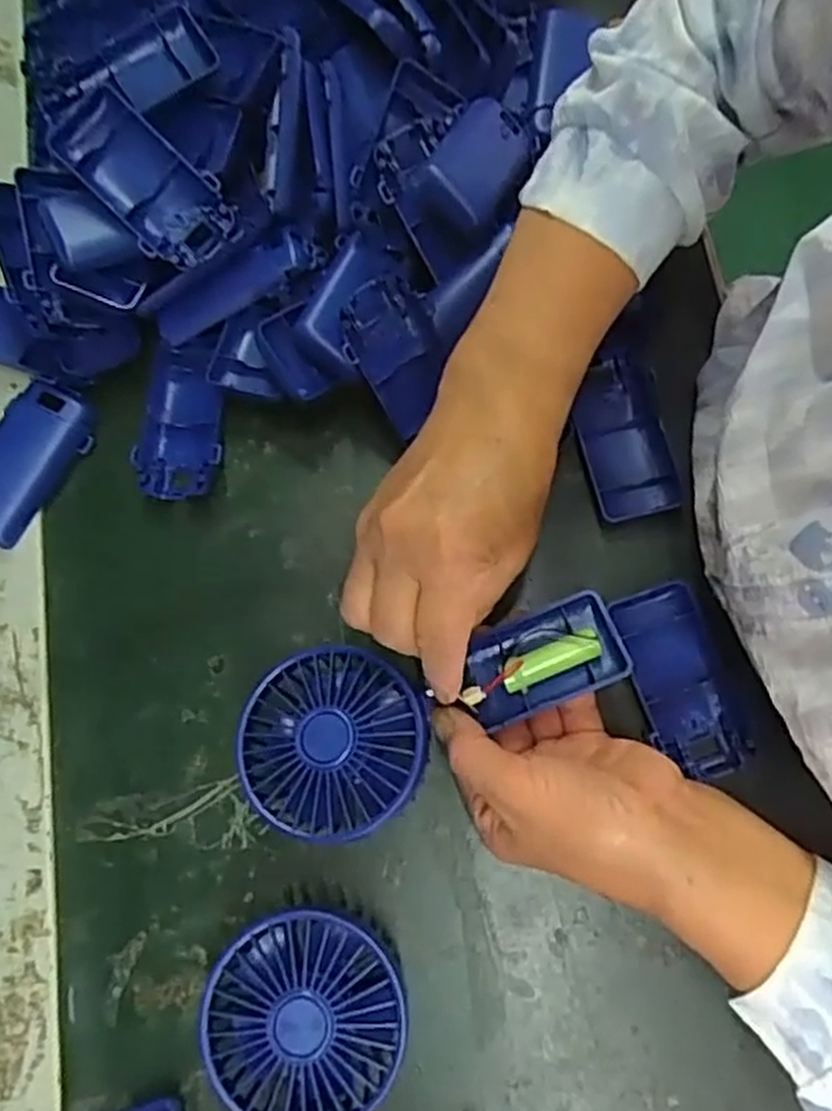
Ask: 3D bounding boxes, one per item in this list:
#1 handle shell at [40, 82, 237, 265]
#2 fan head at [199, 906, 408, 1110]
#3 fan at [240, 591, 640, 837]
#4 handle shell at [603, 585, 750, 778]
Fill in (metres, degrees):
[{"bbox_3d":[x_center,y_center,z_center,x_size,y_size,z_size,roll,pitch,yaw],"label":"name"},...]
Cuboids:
[{"bbox_3d":[-0.142,-0.194,0.410,0.100,0.025,0.046,42,79,-9],"label":"handle shell"},{"bbox_3d":[-0.048,0.205,0.355,0.083,0.044,0.088,0,75,1],"label":"fan head"},{"bbox_3d":[0.009,0.069,0.374,0.183,0.033,0.081,-20,76,-4],"label":"fan"},{"bbox_3d":[0.133,0.063,0.402,0.042,0.014,0.094,-16,75,-3],"label":"handle shell"}]

